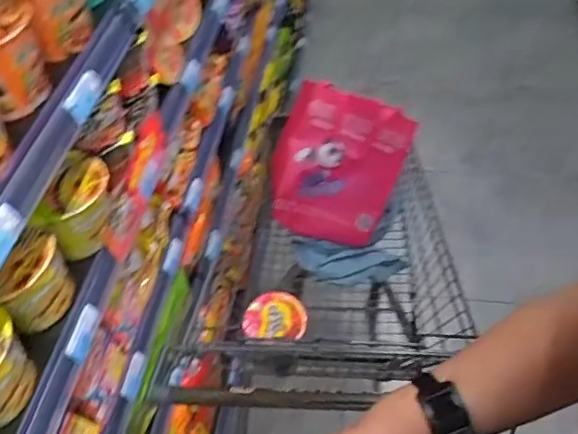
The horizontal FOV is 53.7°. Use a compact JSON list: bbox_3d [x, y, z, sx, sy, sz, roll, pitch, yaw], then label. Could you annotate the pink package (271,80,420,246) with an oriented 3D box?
[{"bbox_3d":[0.109,-0.111,1.337,0.277,0.351,0.061,16,22,-3],"label":"pink package"}]

